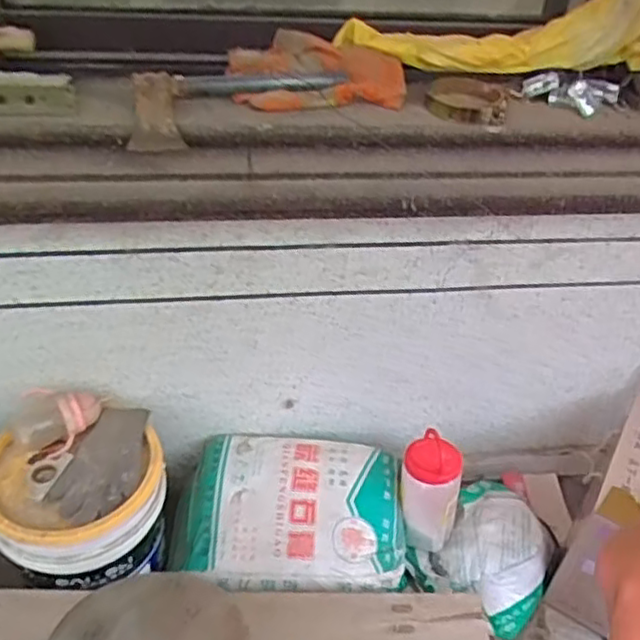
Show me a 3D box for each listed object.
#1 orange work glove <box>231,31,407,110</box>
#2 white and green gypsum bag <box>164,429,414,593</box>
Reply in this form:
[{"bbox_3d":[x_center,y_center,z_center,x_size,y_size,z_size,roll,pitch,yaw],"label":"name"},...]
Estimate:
[{"bbox_3d":[0.001,-0.344,0.932,0.248,0.088,0.120,-2,40,-10],"label":"orange work glove"},{"bbox_3d":[-0.059,0.368,1.285,0.441,0.110,0.297,3,39,-3],"label":"white and green gypsum bag"}]

